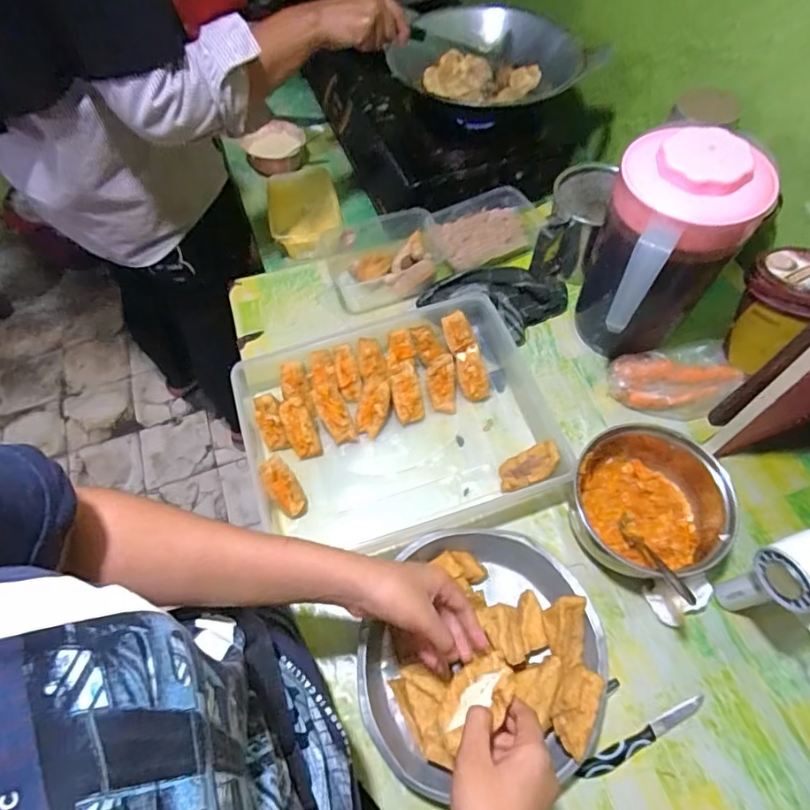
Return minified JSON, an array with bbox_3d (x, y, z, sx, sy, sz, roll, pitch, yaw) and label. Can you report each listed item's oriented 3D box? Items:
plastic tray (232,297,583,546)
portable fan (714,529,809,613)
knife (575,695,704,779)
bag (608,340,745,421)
[{"bbox_3d":[-0.008,0.024,0.651,0.390,0.065,0.288,-14,61,-7],"label":"plastic tray"},{"bbox_3d":[0.353,0.168,0.495,0.052,0.169,0.054,-1,60,1],"label":"portable fan"},{"bbox_3d":[0.236,0.328,0.505,0.146,0.012,0.020,-21,62,-10],"label":"knife"},{"bbox_3d":[0.361,-0.032,0.689,0.171,0.040,0.098,-9,60,-4],"label":"bag"}]

